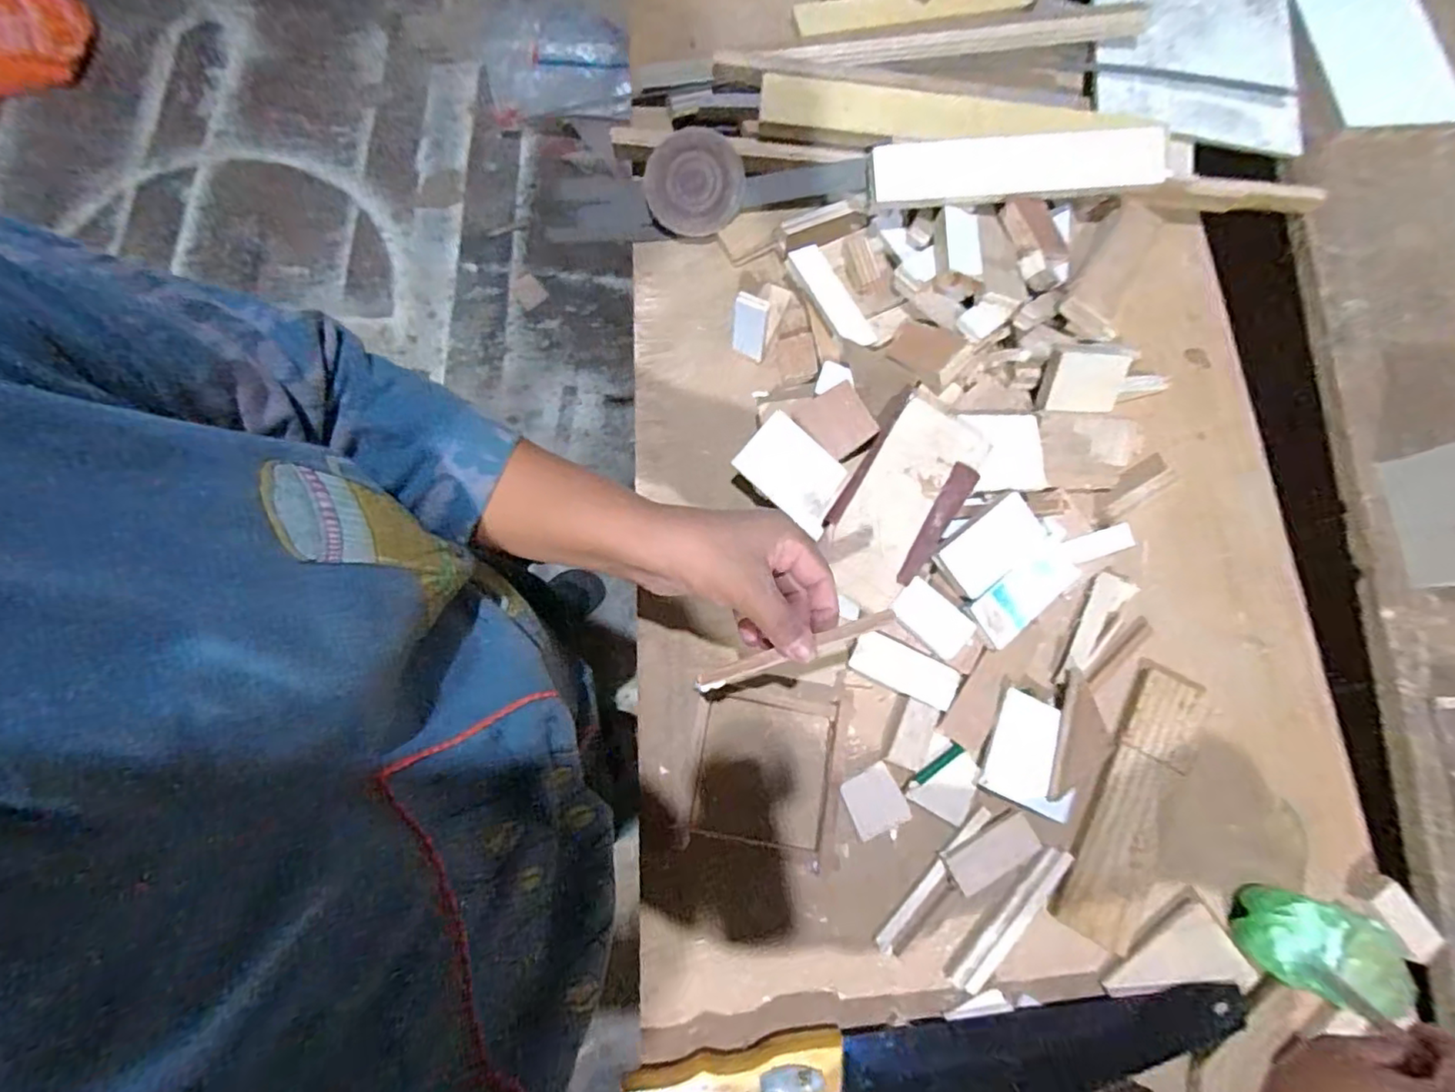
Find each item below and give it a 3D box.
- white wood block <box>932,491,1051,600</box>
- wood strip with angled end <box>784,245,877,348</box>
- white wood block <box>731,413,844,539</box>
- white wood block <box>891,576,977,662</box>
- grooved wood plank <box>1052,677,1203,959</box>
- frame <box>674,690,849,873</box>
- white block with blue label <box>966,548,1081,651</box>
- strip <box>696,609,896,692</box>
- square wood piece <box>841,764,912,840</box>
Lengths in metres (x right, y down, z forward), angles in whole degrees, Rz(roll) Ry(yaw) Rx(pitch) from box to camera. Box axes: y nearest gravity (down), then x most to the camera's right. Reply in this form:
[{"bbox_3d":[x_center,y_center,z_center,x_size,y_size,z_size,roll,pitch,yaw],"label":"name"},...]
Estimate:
[{"bbox_3d":[0.199,0.000,0.464,0.081,0.010,0.049,-36,90,-4],"label":"white wood block"},{"bbox_3d":[0.085,-0.205,0.513,0.029,0.012,0.102,-29,78,-9],"label":"wood strip with angled end"},{"bbox_3d":[0.052,-0.057,0.476,0.084,0.013,0.055,40,78,8],"label":"white wood block"},{"bbox_3d":[0.150,0.054,0.457,0.034,0.012,0.057,-44,81,-11],"label":"white wood block"},{"bbox_3d":[0.299,0.189,0.458,0.055,0.018,0.198,29,77,5],"label":"grooved wood plank"},{"bbox_3d":[0.029,0.163,0.448,0.117,0.021,0.121,10,76,1],"label":"frame"},{"bbox_3d":[0.222,0.035,0.465,0.093,0.008,0.038,-37,88,-10],"label":"white block with blue label"},{"bbox_3d":[0.040,0.063,0.370,0.124,0.006,0.011,-21,81,10],"label":"strip"},{"bbox_3d":[0.107,0.186,0.451,0.040,0.010,0.042,-24,78,-8],"label":"square wood piece"}]

